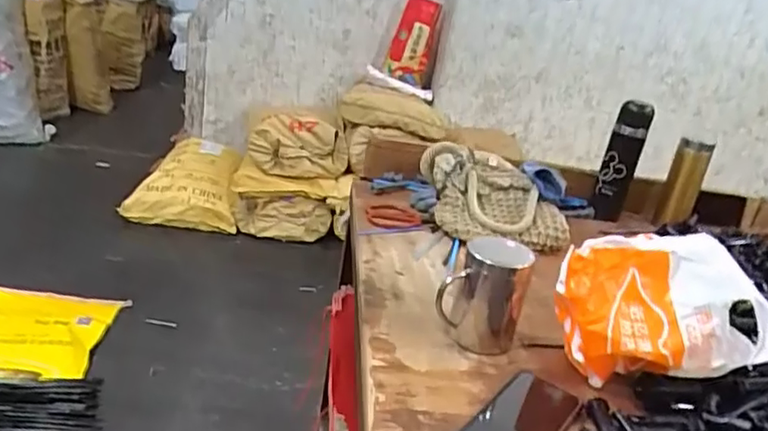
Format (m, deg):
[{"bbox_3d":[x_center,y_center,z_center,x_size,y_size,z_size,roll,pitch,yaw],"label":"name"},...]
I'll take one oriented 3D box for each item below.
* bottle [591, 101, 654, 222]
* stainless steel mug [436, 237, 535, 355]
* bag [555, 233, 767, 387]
[{"bbox_3d":[0.462,-0.110,1.172,0.062,0.212,0.057,20,24,23],"label":"bottle"},{"bbox_3d":[0.120,0.091,0.706,0.087,0.128,0.079,18,23,19],"label":"stainless steel mug"},{"bbox_3d":[0.288,0.105,0.656,0.204,0.142,0.109,10,22,-1],"label":"bag"}]

